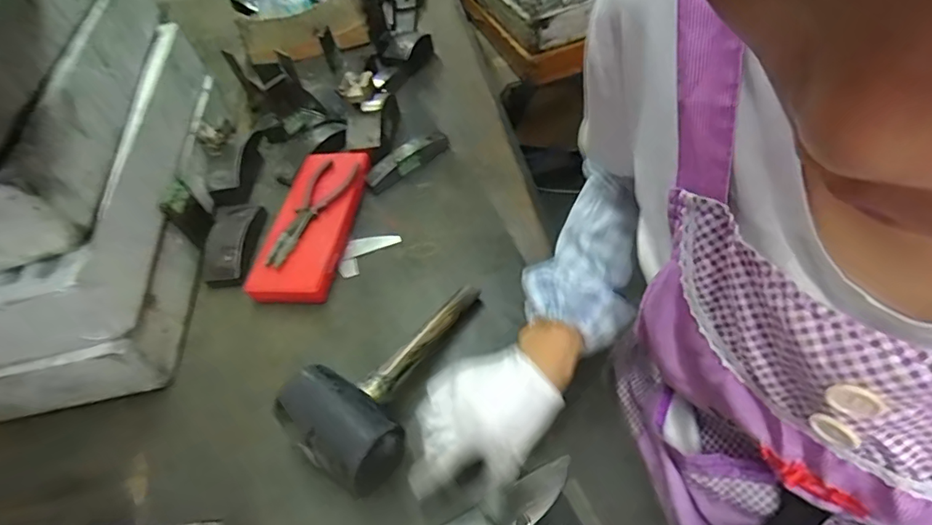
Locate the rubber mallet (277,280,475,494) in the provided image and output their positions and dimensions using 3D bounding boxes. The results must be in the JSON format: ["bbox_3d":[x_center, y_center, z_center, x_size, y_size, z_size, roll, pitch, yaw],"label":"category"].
[{"bbox_3d":[-0.063,0.099,0.491,0.115,0.070,0.233,28,60,29],"label":"rubber mallet"}]

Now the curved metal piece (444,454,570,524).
[{"bbox_3d":[0.034,0.211,0.421,0.135,0.005,0.039,-28,38,-10],"label":"curved metal piece"}]

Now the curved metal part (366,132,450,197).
[{"bbox_3d":[-0.088,-0.153,0.731,0.142,0.030,0.030,-41,55,-21],"label":"curved metal part"}]

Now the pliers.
[{"bbox_3d":[-0.208,-0.072,0.662,0.062,0.022,0.199,7,53,16],"label":"pliers"}]

